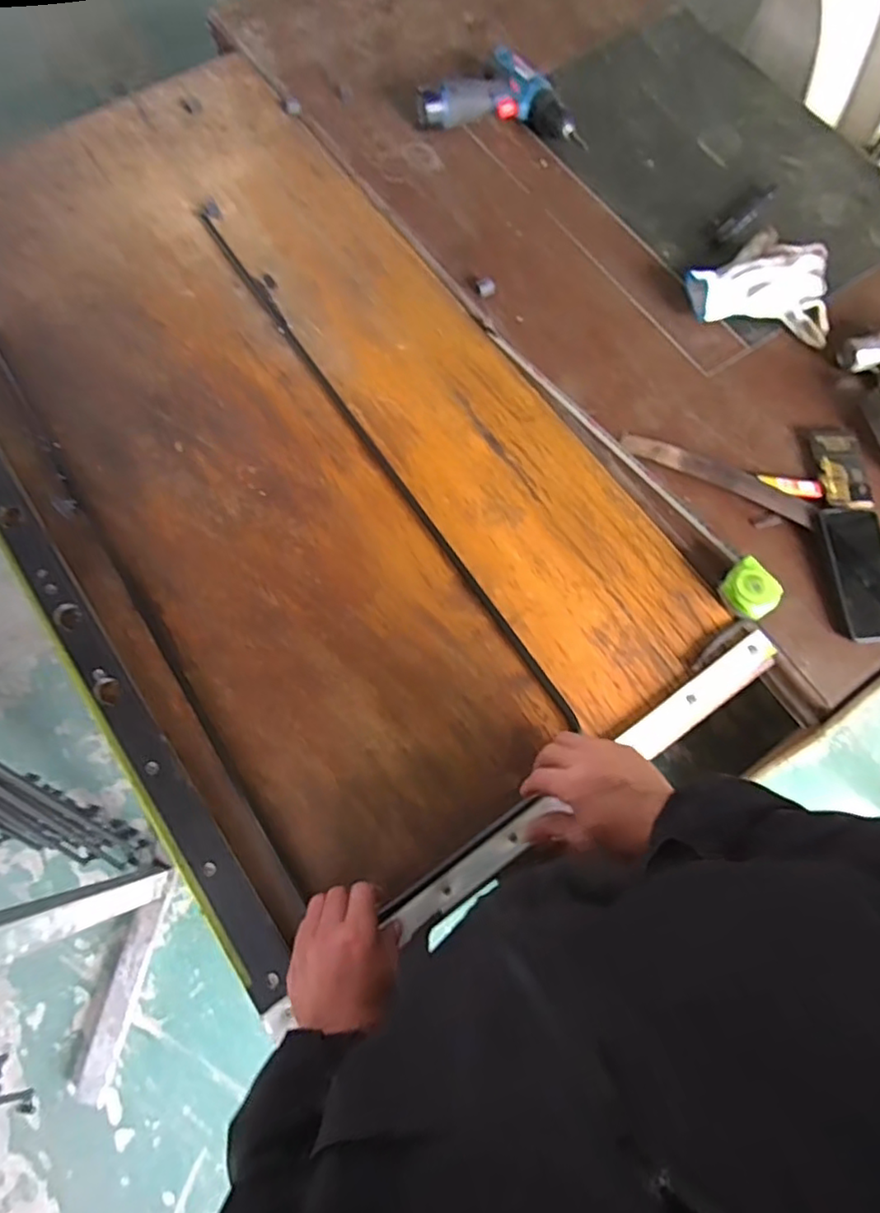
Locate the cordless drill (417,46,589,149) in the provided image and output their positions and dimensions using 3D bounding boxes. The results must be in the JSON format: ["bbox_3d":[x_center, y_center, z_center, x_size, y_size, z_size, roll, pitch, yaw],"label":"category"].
[{"bbox_3d":[0.091,-0.750,0.923,0.241,0.049,0.138,7,72,0],"label":"cordless drill"}]

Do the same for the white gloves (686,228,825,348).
[{"bbox_3d":[0.427,-0.434,0.835,0.187,0.042,0.142,10,72,1],"label":"white gloves"}]

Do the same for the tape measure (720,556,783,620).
[{"bbox_3d":[0.348,-0.017,0.700,0.052,0.039,0.060,-38,77,-13],"label":"tape measure"}]

